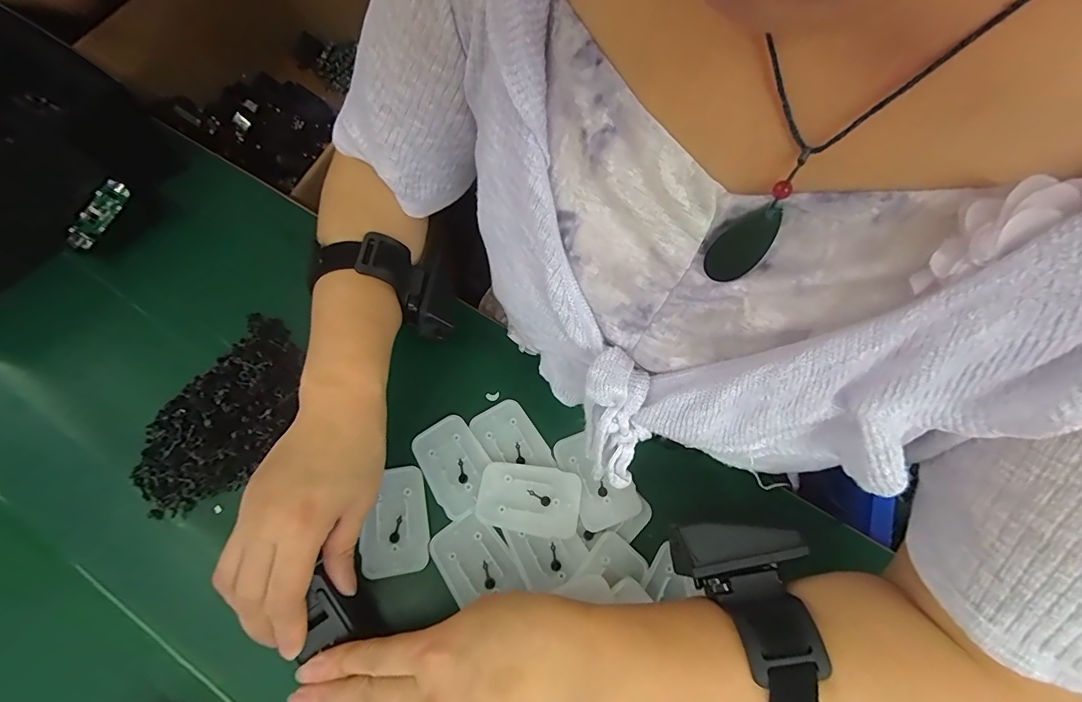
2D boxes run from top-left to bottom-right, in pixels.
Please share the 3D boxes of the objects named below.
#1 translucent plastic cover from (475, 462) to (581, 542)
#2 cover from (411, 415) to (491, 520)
[{"bbox_3d":[-0.009,0.103,0.321,0.069,0.010,0.046,9,65,2],"label":"translucent plastic cover"},{"bbox_3d":[-0.063,0.081,0.332,0.045,0.005,0.066,-34,71,-16],"label":"cover"}]

